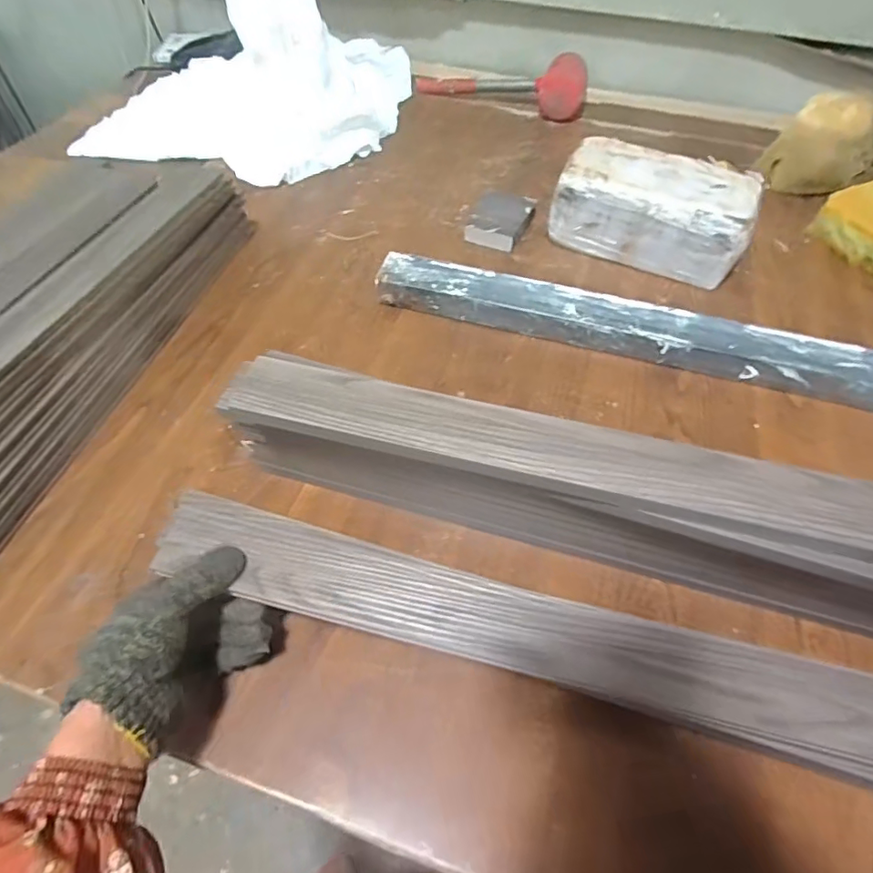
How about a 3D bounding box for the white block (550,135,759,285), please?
[{"bbox_3d":[0.273,-0.286,0.674,0.230,0.109,0.100,24,57,15],"label":"white block"}]

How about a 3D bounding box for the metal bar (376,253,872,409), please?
[{"bbox_3d":[0.251,-0.111,0.591,0.659,0.044,0.069,14,55,9],"label":"metal bar"}]

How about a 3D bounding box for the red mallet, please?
[{"bbox_3d":[0.117,-0.637,0.937,0.304,0.071,0.097,19,56,12],"label":"red mallet"}]

